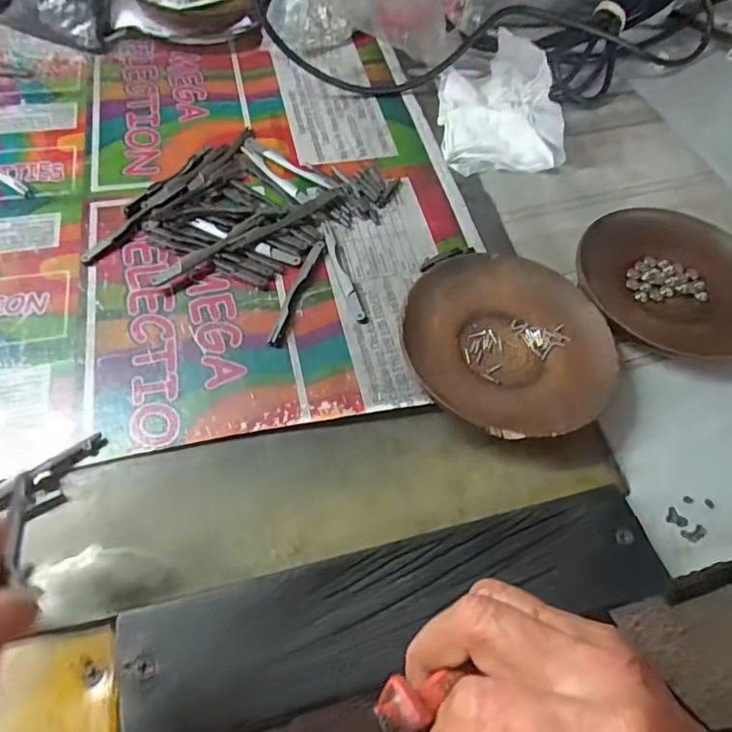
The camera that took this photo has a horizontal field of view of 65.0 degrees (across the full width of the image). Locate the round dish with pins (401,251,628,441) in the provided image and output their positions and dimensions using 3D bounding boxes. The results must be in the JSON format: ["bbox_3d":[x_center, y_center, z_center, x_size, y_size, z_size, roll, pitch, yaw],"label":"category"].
[{"bbox_3d":[0.077,-0.012,0.311,0.107,0.020,0.111,2,57,-3],"label":"round dish with pins"}]

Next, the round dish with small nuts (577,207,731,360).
[{"bbox_3d":[0.186,-0.050,0.345,0.110,0.021,0.097,7,57,0],"label":"round dish with small nuts"}]

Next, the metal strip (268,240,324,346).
[{"bbox_3d":[-0.040,-0.045,0.331,0.007,0.005,0.080,17,57,6],"label":"metal strip"}]

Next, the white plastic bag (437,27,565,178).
[{"bbox_3d":[0.099,-0.199,0.426,0.089,0.033,0.136,2,57,-3],"label":"white plastic bag"}]

